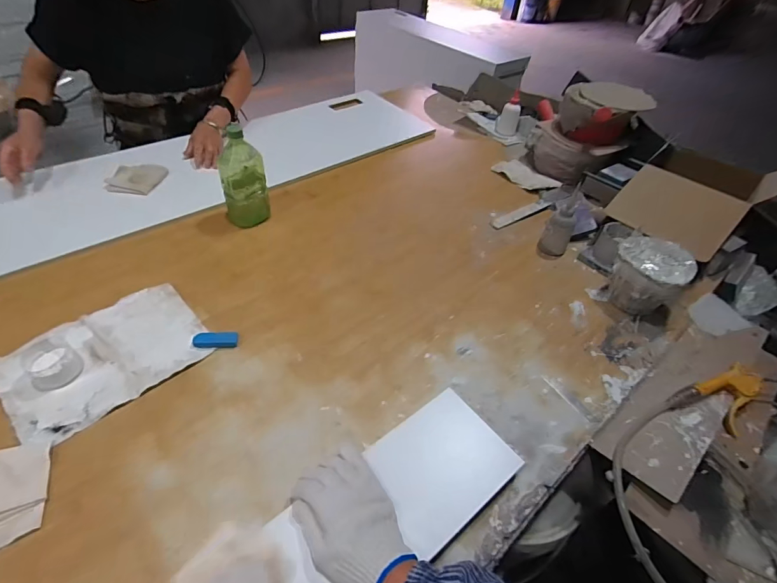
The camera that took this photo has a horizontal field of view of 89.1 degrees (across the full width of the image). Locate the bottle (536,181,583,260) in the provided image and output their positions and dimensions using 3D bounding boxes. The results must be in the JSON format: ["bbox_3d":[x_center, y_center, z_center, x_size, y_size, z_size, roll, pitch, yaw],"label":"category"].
[{"bbox_3d":[0.386,-0.153,0.880,0.054,0.150,0.060,-22,51,-26],"label":"bottle"}]

